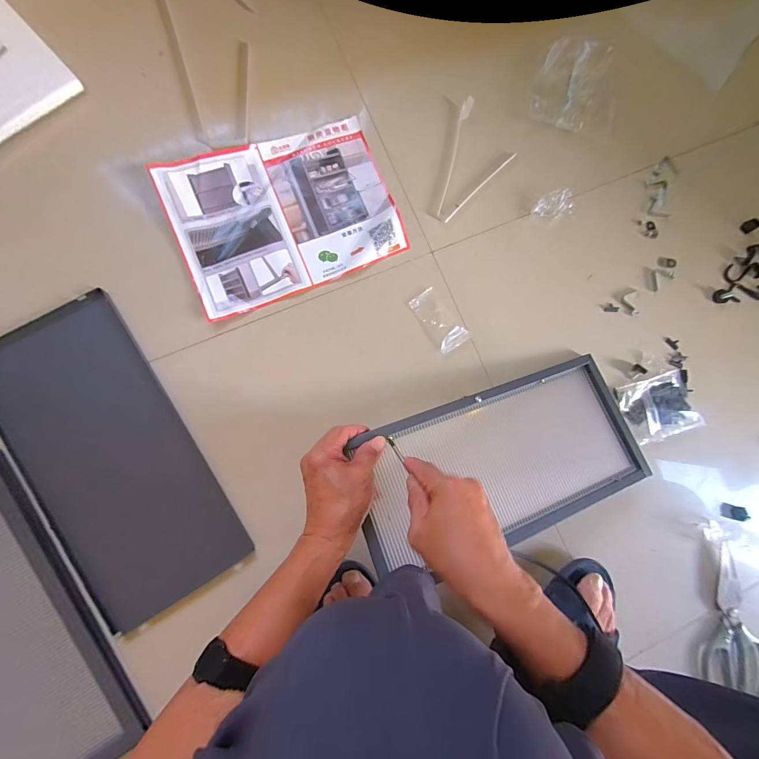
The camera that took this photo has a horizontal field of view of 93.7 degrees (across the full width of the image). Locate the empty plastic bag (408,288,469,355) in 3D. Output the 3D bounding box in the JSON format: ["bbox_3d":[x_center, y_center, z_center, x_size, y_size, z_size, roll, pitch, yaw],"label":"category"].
[{"bbox_3d":[0.079,-0.080,0.477,0.046,0.008,0.085,-38,90,-8],"label":"empty plastic bag"}]

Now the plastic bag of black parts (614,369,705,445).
[{"bbox_3d":[0.387,0.038,0.488,0.100,0.019,0.081,-15,87,-7],"label":"plastic bag of black parts"}]

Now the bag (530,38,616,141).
[{"bbox_3d":[0.287,-0.418,0.508,0.130,0.033,0.126,12,84,-5],"label":"bag"}]

